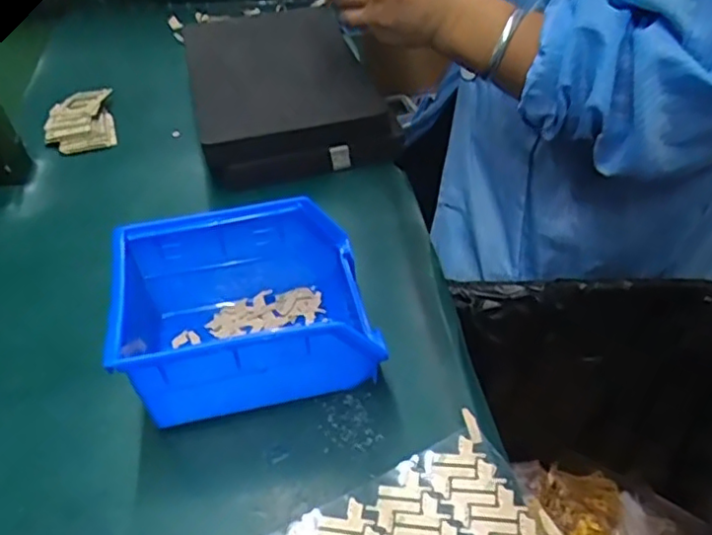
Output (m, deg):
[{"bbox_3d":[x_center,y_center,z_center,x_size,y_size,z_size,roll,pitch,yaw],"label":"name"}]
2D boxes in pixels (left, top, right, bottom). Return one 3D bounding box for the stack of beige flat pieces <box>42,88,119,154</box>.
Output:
[{"bbox_3d":[-0.257,-0.137,0.595,0.058,0.015,0.096,-17,45,-9],"label":"stack of beige flat pieces"}]

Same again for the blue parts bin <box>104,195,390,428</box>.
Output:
[{"bbox_3d":[-0.064,0.025,0.367,0.137,0.073,0.104,-14,44,-5],"label":"blue parts bin"}]

